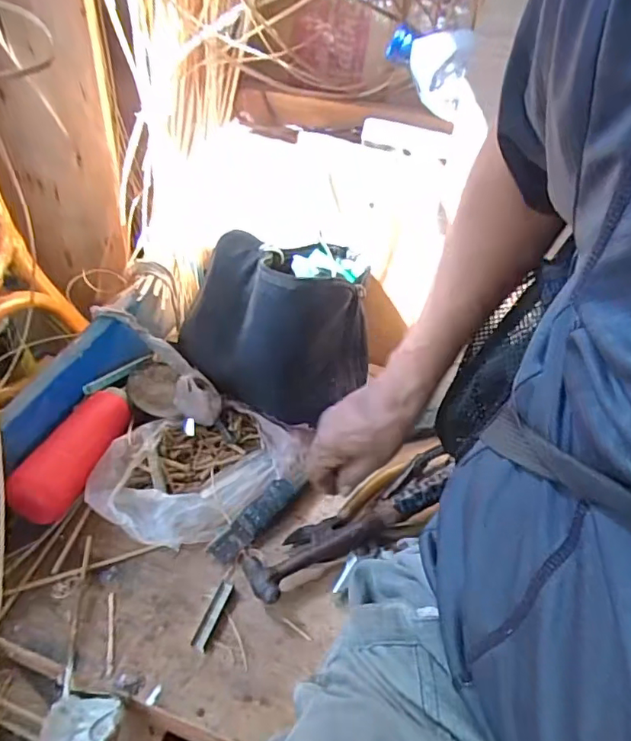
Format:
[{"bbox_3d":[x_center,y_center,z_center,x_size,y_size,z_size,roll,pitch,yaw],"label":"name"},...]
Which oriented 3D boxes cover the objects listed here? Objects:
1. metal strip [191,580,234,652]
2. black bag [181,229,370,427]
[{"bbox_3d":[-0.083,0.198,0.432,0.012,0.004,0.056,14,44,12],"label":"metal strip"},{"bbox_3d":[-0.038,-0.052,0.561,0.203,0.155,0.155,-8,46,-12],"label":"black bag"}]

